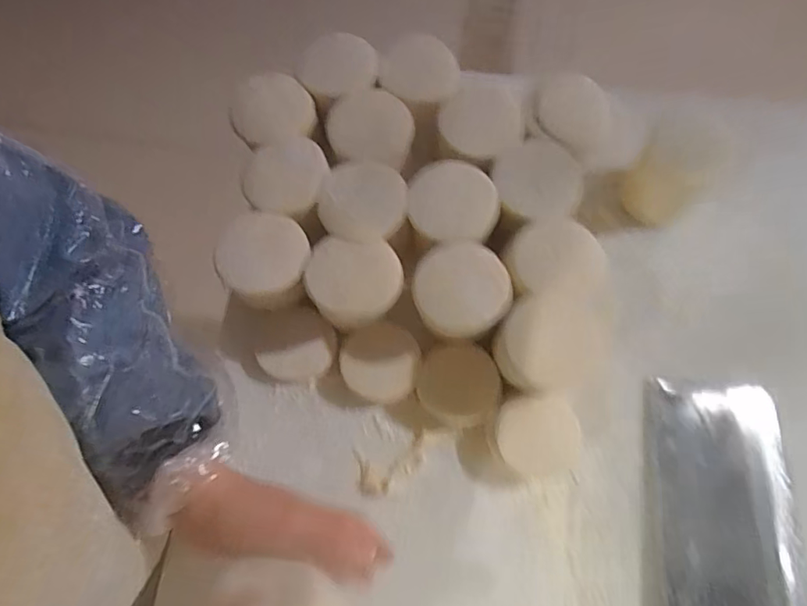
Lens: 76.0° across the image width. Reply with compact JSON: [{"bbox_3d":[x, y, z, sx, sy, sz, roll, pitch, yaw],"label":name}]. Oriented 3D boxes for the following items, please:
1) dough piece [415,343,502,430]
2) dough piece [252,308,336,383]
[{"bbox_3d":[0.044,0.066,0.413,0.065,0.024,0.061,0,71,1],"label":"dough piece"},{"bbox_3d":[-0.092,0.035,0.441,0.066,0.011,0.061,0,93,2],"label":"dough piece"}]

